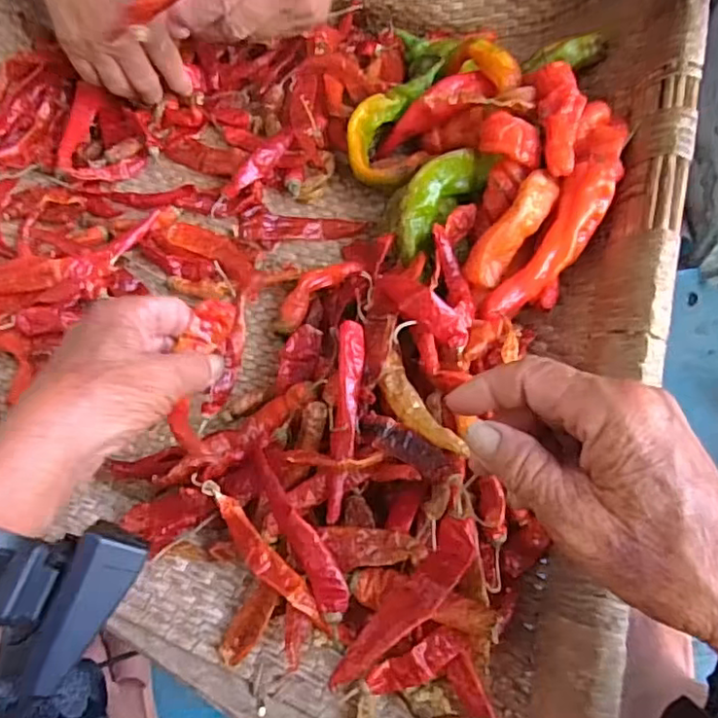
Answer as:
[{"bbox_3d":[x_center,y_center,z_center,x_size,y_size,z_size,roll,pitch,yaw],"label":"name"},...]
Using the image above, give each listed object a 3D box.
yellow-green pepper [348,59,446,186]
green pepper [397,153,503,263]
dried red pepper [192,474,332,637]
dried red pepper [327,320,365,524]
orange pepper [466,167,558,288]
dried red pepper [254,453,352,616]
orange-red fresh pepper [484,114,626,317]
[{"bbox_3d":[0.026,-0.185,0.469,0.060,0.028,0.113,7,62,5],"label":"yellow-green pepper"},{"bbox_3d":[0.053,-0.110,0.412,0.032,0.027,0.093,36,68,19],"label":"green pepper"},{"bbox_3d":[-0.053,0.100,0.317,0.015,0.017,0.102,-39,67,-18],"label":"dried red pepper"},{"bbox_3d":[-0.008,0.032,0.331,0.013,0.020,0.108,5,75,4],"label":"dried red pepper"},{"bbox_3d":[0.095,-0.082,0.378,0.022,0.023,0.081,37,96,19],"label":"orange pepper"},{"bbox_3d":[-0.032,0.088,0.319,0.016,0.023,0.091,-25,64,-12],"label":"dried red pepper"},{"bbox_3d":[0.129,-0.087,0.378,0.035,0.025,0.157,30,83,16],"label":"orange-red fresh pepper"}]

